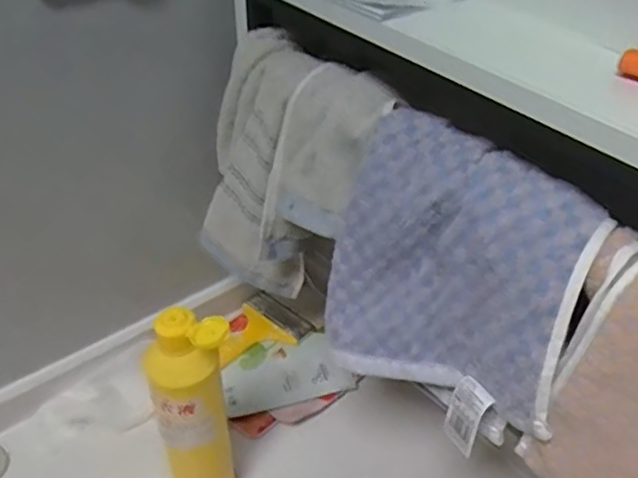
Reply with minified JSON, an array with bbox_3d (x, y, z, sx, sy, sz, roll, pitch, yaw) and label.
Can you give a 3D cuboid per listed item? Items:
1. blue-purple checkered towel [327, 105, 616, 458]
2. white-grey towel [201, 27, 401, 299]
[{"bbox_3d":[0.084,0.027,0.405,0.034,0.175,0.164,-13,32,-44],"label":"blue-purple checkered towel"},{"bbox_3d":[-0.026,-0.045,0.533,0.088,0.210,0.177,-32,50,-33],"label":"white-grey towel"}]

